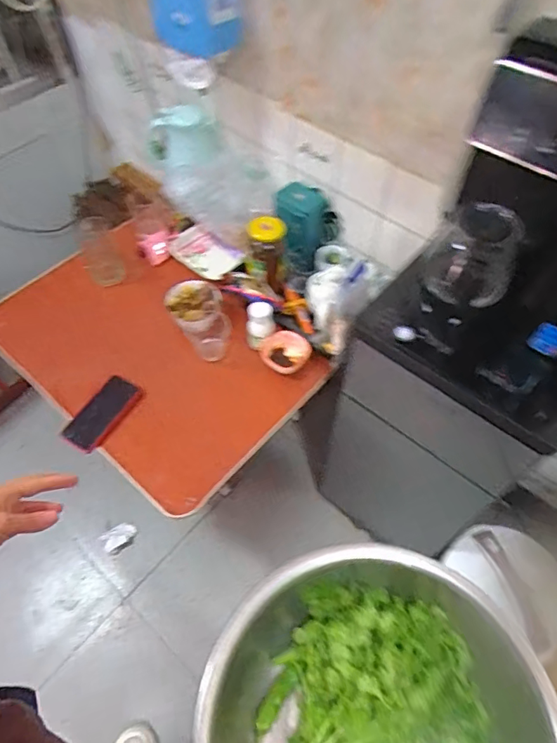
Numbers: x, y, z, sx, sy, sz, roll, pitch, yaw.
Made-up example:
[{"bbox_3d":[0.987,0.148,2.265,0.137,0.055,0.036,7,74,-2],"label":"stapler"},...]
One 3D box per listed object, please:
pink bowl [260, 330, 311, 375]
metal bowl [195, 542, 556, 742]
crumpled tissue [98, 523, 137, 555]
[{"bbox_3d":[0.017,-0.037,1.020,0.092,0.050,0.083,-29,61,-18],"label":"pink bowl"},{"bbox_3d":[0.076,0.312,0.417,0.263,0.117,0.276,0,57,0],"label":"metal bowl"},{"bbox_3d":[-0.412,0.435,1.276,0.086,0.023,0.063,-24,60,-15],"label":"crumpled tissue"}]

